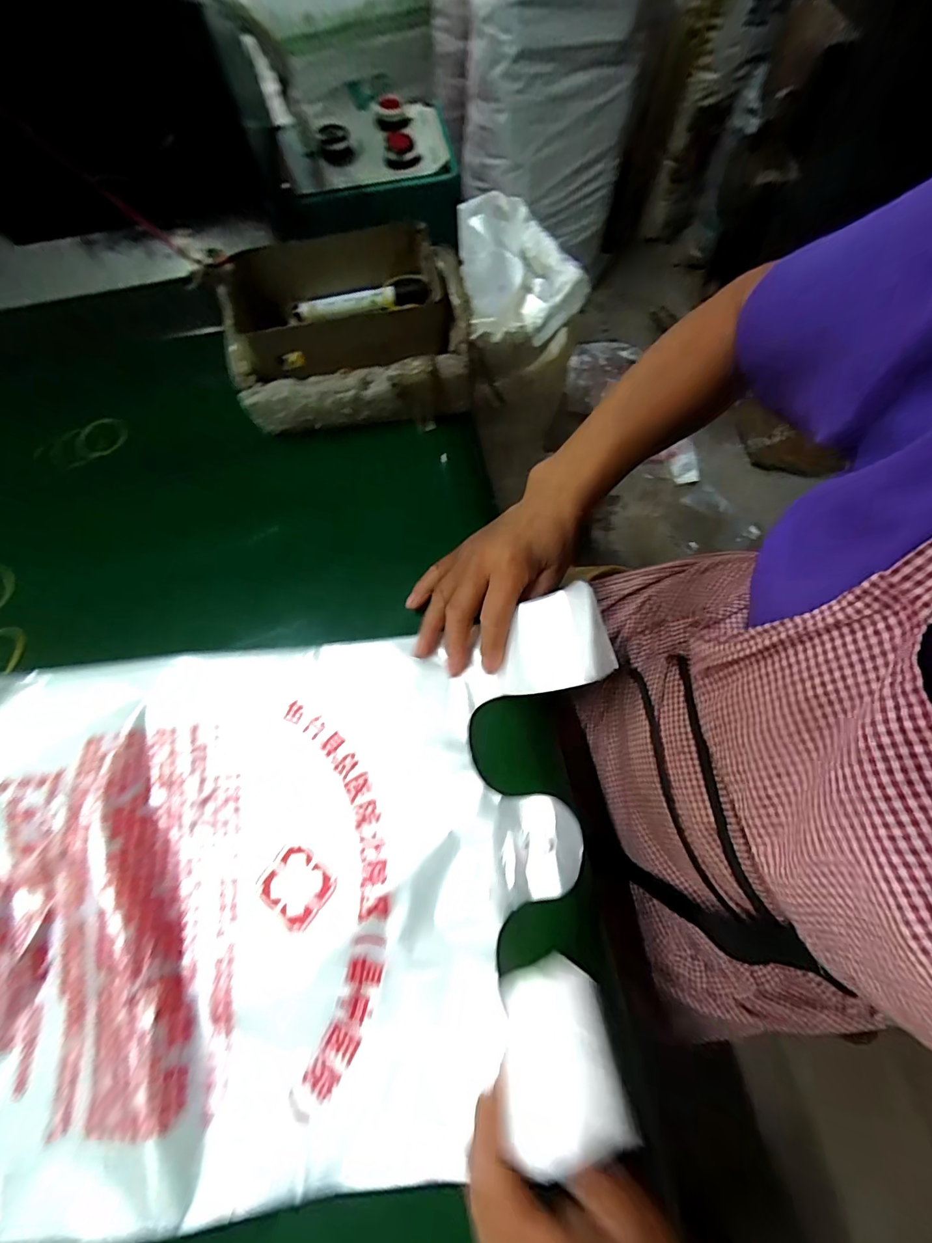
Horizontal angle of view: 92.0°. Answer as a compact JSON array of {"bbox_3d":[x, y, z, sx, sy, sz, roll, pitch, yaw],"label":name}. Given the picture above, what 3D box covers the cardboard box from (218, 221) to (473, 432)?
[{"bbox_3d":[-0.102,-0.255,0.395,0.207,0.066,0.141,-8,70,-1],"label":"cardboard box"}]

